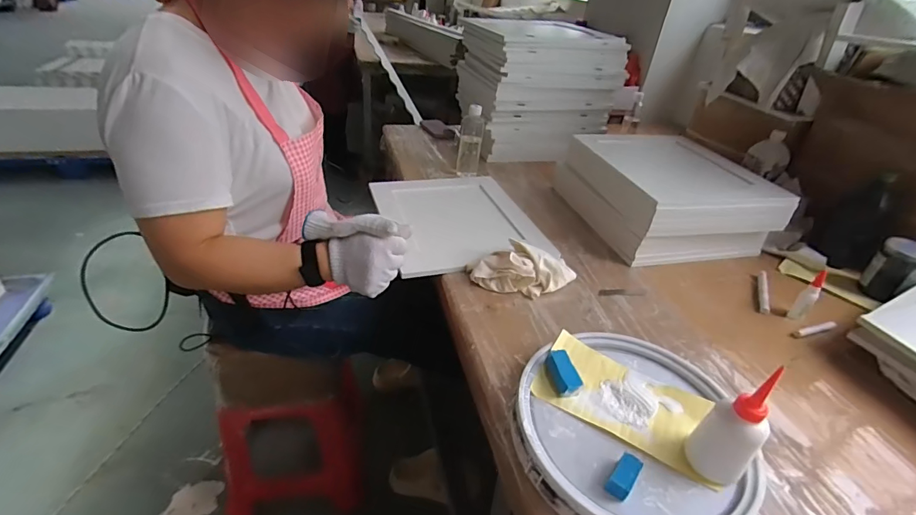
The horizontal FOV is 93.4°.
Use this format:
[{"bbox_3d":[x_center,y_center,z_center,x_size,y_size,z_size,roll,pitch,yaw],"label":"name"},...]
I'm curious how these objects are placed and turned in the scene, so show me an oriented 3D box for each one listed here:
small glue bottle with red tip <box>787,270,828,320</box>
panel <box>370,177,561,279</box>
[{"bbox_3d":[0.634,0.068,0.777,0.024,0.099,0.027,-21,43,-34],"label":"small glue bottle with red tip"},{"bbox_3d":[-0.005,-0.103,0.992,0.325,0.016,0.402,-6,36,-18],"label":"panel"}]

